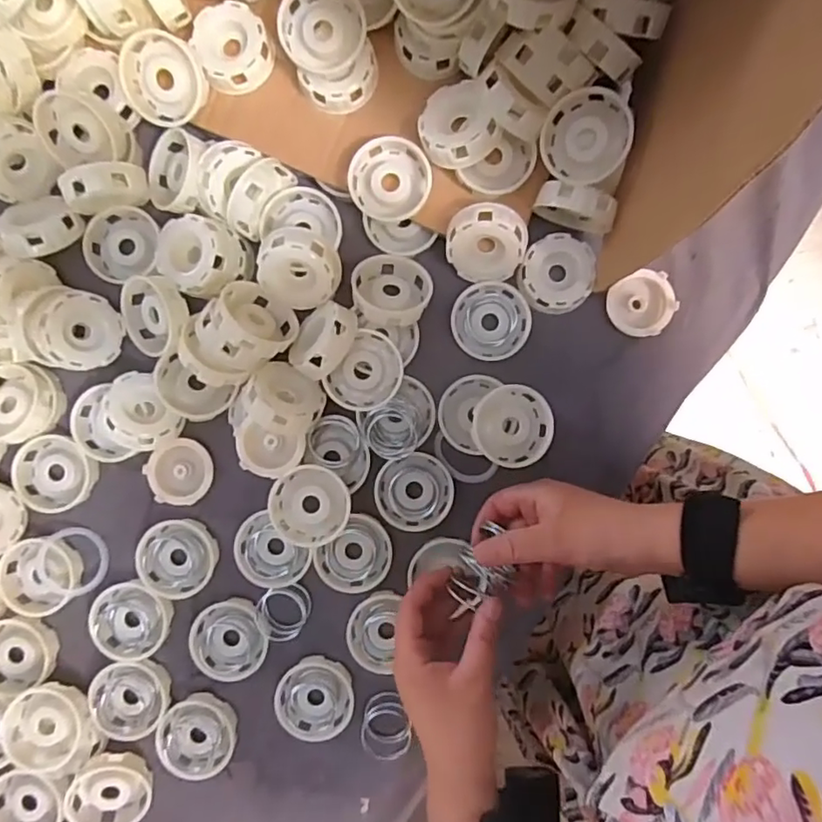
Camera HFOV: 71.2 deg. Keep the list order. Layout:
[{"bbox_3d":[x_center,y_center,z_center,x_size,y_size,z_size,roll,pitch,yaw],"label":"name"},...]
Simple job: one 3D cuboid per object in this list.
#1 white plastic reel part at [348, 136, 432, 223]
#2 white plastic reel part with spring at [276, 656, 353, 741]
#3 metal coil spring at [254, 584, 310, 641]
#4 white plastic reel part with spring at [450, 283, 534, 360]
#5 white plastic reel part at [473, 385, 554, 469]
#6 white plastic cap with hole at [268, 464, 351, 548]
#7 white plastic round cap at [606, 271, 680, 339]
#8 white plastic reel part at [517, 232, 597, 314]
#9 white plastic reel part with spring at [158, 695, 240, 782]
[{"bbox_3d":[-0.016,-0.181,0.448,0.062,0.015,0.060,4,96,2],"label":"white plastic reel part"},{"bbox_3d":[-0.077,0.232,0.463,0.061,0.014,0.062,0,80,0],"label":"white plastic reel part with spring"},{"bbox_3d":[-0.101,0.161,0.458,0.042,0.013,0.042,0,80,0],"label":"metal coil spring"},{"bbox_3d":[0.064,-0.072,0.464,0.060,0.013,0.060,0,93,2],"label":"white plastic reel part with spring"},{"bbox_3d":[0.079,0.011,0.448,0.060,0.020,0.061,6,80,1],"label":"white plastic reel part"},{"bbox_3d":[-0.077,0.074,0.447,0.060,0.015,0.064,1,98,5],"label":"white plastic cap with hole"},{"bbox_3d":[0.184,-0.085,0.460,0.050,0.018,0.051,0,80,0],"label":"white plastic round cap"},{"bbox_3d":[0.117,-0.109,0.461,0.057,0.022,0.059,0,80,0],"label":"white plastic reel part"},{"bbox_3d":[-0.170,0.260,0.459,0.060,0.013,0.055,0,80,0],"label":"white plastic reel part with spring"}]

